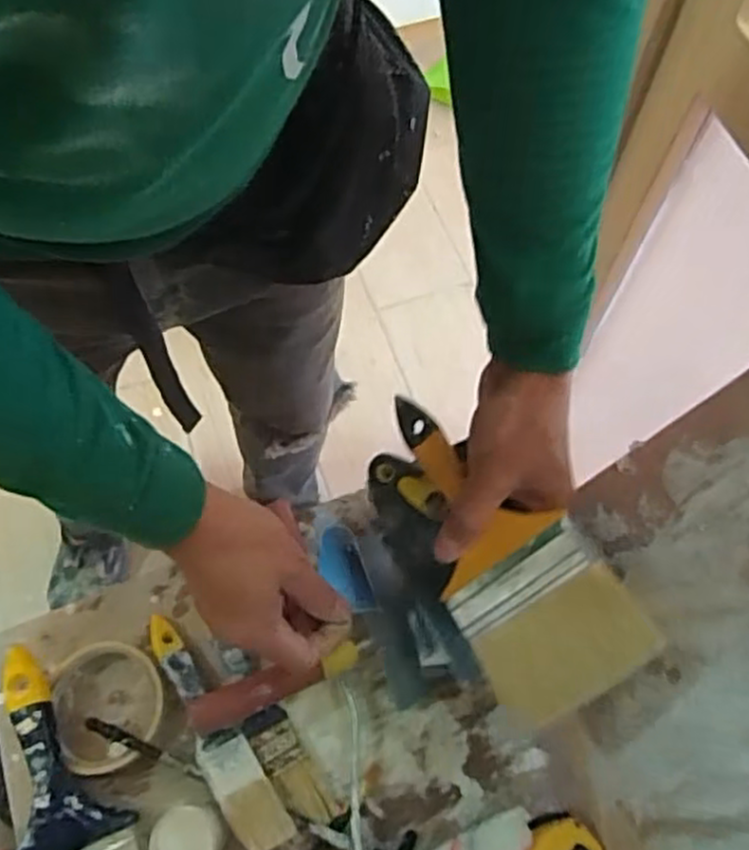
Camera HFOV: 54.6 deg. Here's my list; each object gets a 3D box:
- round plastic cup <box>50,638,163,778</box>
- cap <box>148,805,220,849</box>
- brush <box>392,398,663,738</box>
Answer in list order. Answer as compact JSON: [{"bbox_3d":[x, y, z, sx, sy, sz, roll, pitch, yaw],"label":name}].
[{"bbox_3d":[-0.199,0.205,0.538,0.078,0.029,0.090,-33,70,-15],"label":"round plastic cup"},{"bbox_3d":[-0.119,0.260,0.452,0.041,0.010,0.040,0,65,-1],"label":"cap"},{"bbox_3d":[0.071,0.071,0.460,0.094,0.014,0.212,-39,63,10],"label":"brush"}]

